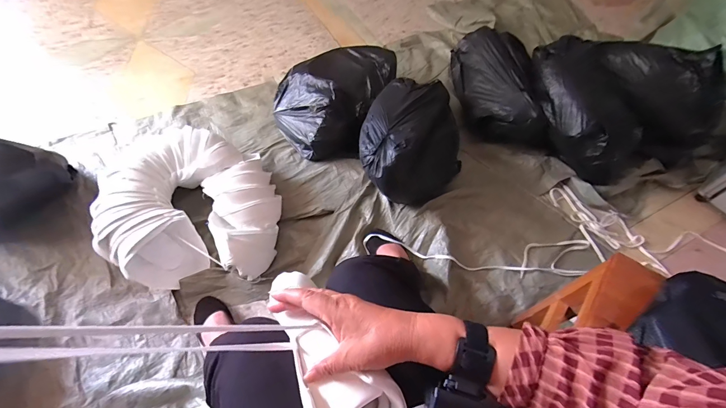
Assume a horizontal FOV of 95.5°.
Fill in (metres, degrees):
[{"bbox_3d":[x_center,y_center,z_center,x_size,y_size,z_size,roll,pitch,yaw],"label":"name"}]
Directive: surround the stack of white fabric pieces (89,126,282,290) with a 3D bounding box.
[{"bbox_3d":[-0.488,0.006,0.957,0.467,0.169,0.437,1,57,1],"label":"stack of white fabric pieces"}]

